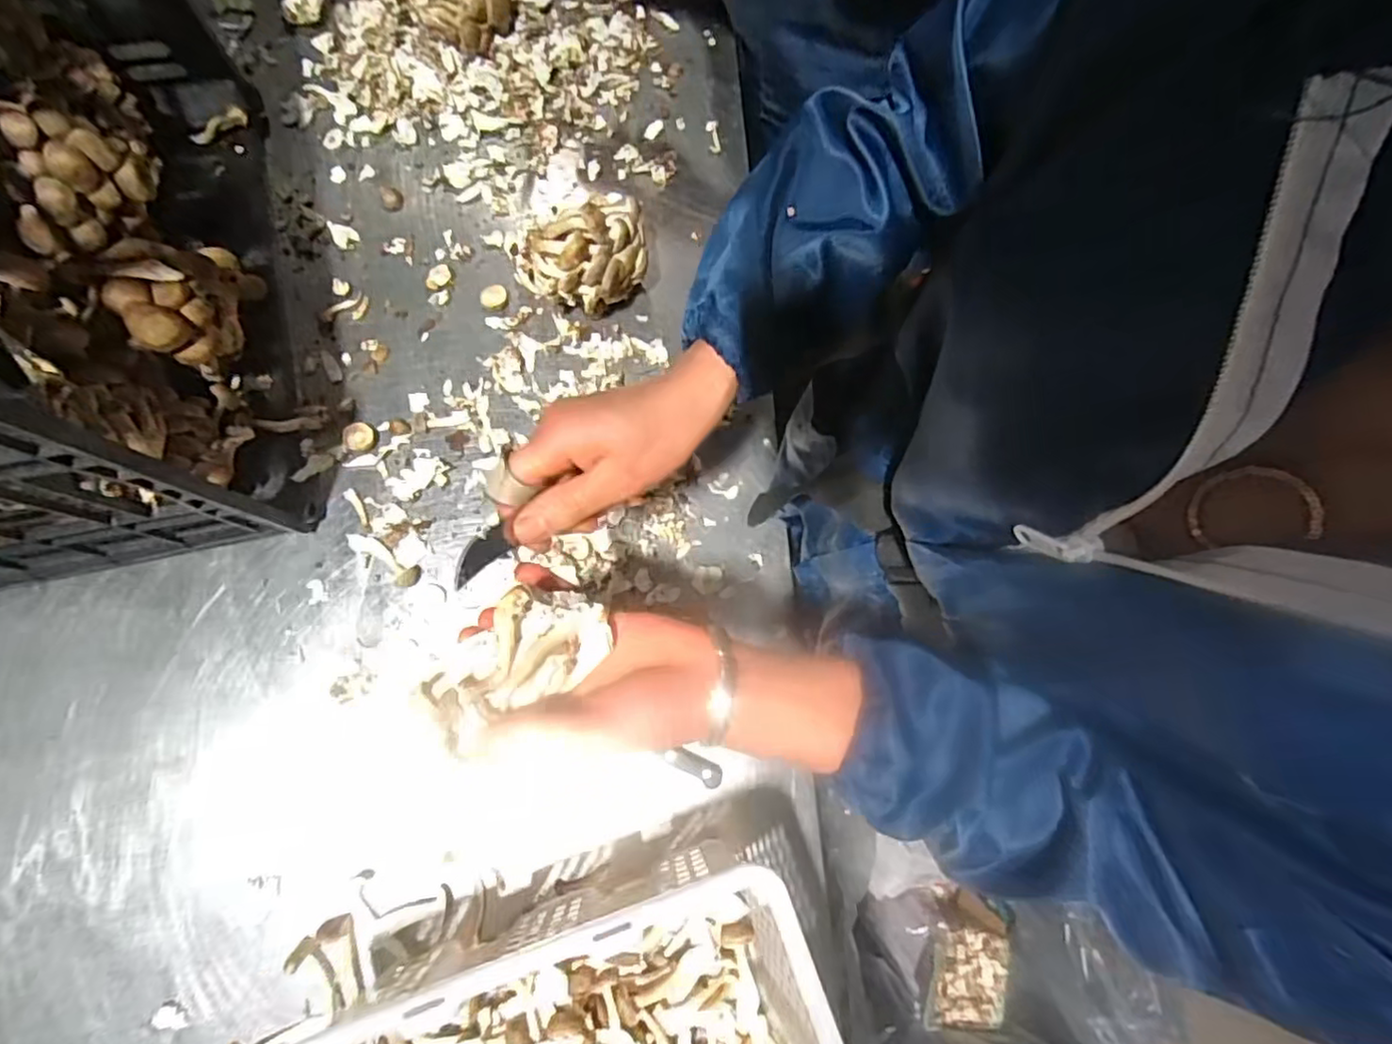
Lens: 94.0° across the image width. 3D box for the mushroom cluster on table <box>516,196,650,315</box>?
[{"bbox_3d":[-0.106,-0.239,0.614,0.121,0.124,0.074,-13,82,-11],"label":"mushroom cluster on table"}]

